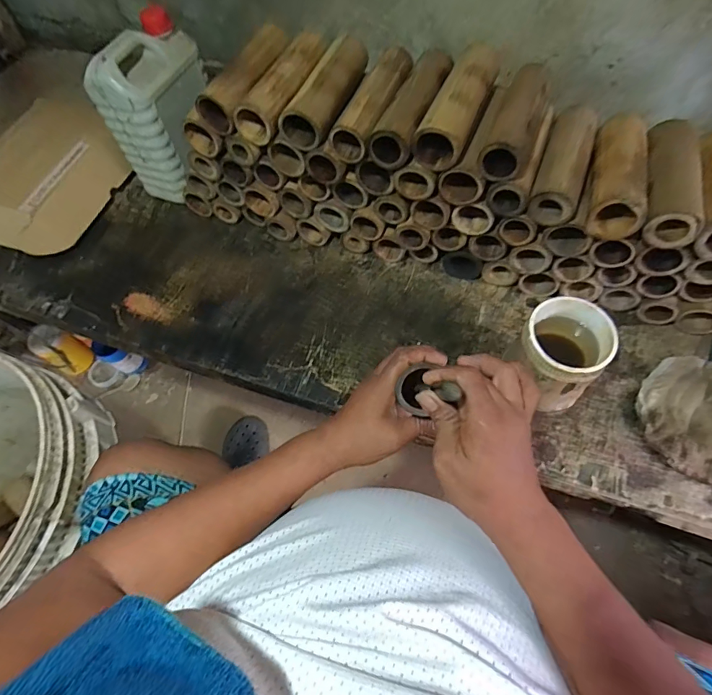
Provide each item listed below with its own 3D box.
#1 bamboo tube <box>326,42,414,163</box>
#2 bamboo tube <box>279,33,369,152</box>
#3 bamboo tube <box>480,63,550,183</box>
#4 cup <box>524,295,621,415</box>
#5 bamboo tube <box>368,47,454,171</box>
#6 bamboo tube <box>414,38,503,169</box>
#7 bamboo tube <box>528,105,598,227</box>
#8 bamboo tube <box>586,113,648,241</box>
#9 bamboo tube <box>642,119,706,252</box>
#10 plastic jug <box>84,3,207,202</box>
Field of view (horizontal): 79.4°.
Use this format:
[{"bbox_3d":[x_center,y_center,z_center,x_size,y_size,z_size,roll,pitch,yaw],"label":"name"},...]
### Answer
[{"bbox_3d":[0.026,-0.318,0.559,0.055,0.055,0.175,21,64,16],"label":"bamboo tube"},{"bbox_3d":[-0.032,-0.340,0.568,0.066,0.051,0.177,20,63,15],"label":"bamboo tube"},{"bbox_3d":[0.196,-0.273,0.522,0.054,0.052,0.180,17,63,14],"label":"bamboo tube"},{"bbox_3d":[0.245,0.016,0.524,0.093,0.123,0.097,-2,60,3],"label":"cup"},{"bbox_3d":[0.073,-0.299,0.537,0.053,0.053,0.174,23,64,17],"label":"bamboo tube"},{"bbox_3d":[0.126,-0.297,0.526,0.059,0.055,0.180,20,64,15],"label":"bamboo tube"},{"bbox_3d":[0.264,-0.234,0.543,0.053,0.045,0.175,18,63,14],"label":"bamboo tube"},{"bbox_3d":[0.323,-0.219,0.528,0.057,0.061,0.179,15,62,13],"label":"bamboo tube"},{"bbox_3d":[0.377,-0.204,0.513,0.057,0.044,0.187,16,63,13],"label":"bamboo tube"},{"bbox_3d":[-0.317,-0.381,0.711,0.106,0.234,0.164,17,63,13],"label":"plastic jug"}]

